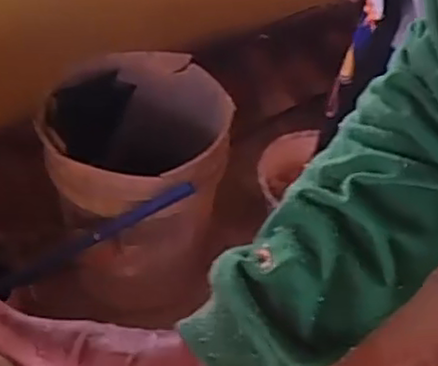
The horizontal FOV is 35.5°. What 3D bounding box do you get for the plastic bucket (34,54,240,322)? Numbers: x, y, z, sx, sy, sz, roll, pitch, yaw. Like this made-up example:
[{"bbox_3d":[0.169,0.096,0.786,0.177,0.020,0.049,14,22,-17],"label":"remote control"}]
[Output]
[{"bbox_3d":[-0.135,0.011,1.212,0.280,0.378,0.285,2,48,-3],"label":"plastic bucket"}]

